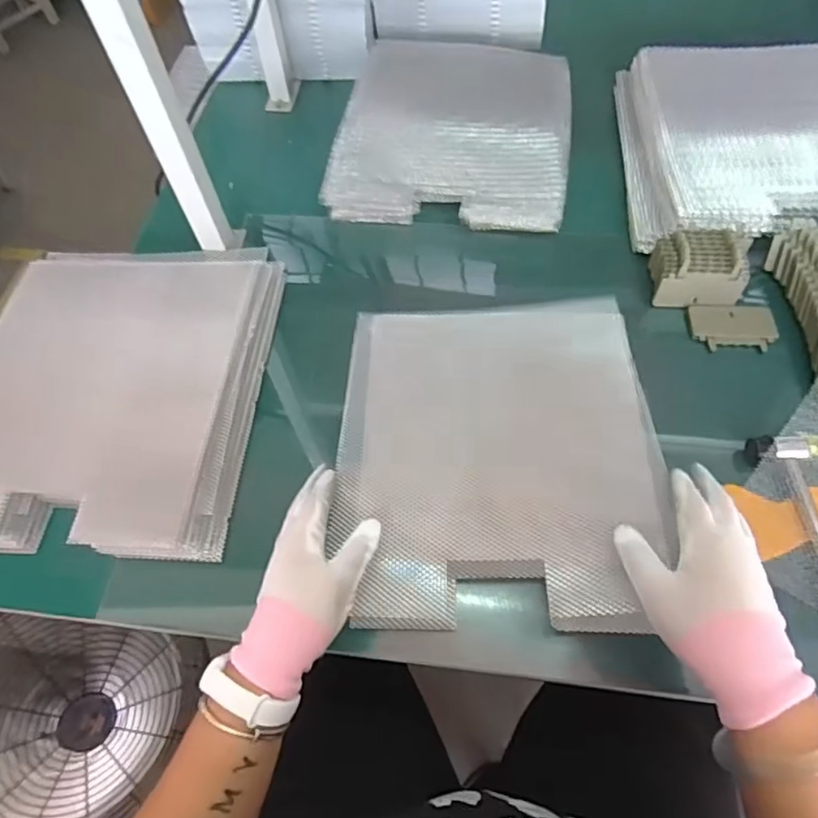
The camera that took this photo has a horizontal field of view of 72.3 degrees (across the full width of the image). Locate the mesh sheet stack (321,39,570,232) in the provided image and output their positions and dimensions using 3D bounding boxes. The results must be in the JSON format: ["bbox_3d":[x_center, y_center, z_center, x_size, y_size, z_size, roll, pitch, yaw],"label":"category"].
[{"bbox_3d":[0.065,-0.380,0.754,0.290,0.055,0.339,8,61,8],"label":"mesh sheet stack"}]

